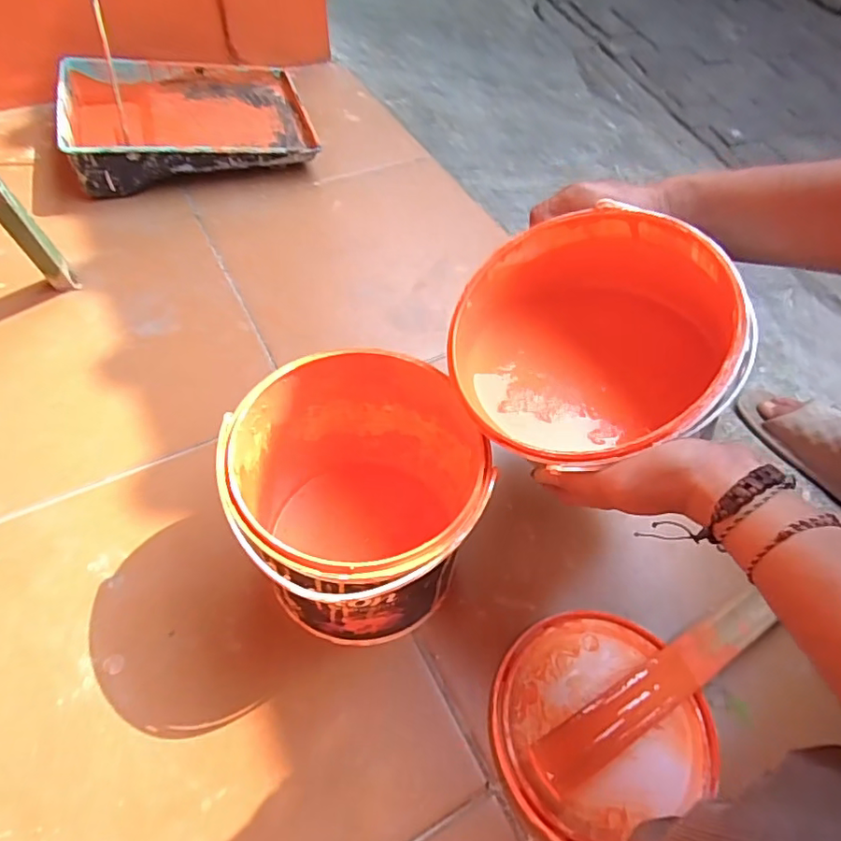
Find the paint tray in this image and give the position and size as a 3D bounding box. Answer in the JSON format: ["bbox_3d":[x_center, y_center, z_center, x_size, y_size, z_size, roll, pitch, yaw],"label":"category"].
[{"bbox_3d":[-0.361,-0.477,0.877,0.352,0.077,0.281,-14,57,-11],"label":"paint tray"}]

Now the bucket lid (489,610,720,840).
[{"bbox_3d":[0.138,0.237,0.443,0.164,0.022,0.159,1,56,-1],"label":"bucket lid"}]

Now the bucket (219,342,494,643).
[{"bbox_3d":[-0.048,0.069,0.452,0.173,0.184,0.173,1,56,-1],"label":"bucket"}]

